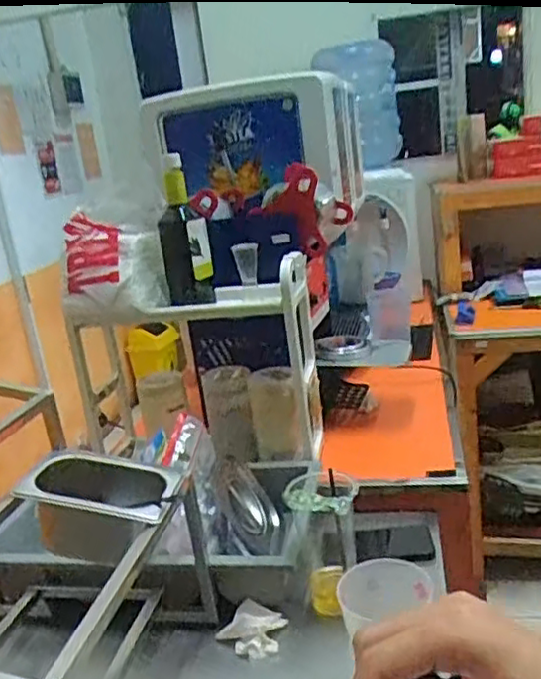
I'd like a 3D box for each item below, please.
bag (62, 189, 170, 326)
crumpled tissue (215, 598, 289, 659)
[{"bbox_3d":[-0.282,-0.134,1.211,0.195,0.218,0.181,-11,17,-14],"label":"bag"},{"bbox_3d":[-0.019,0.376,0.873,0.076,0.030,0.075,-18,20,-34],"label":"crumpled tissue"}]

